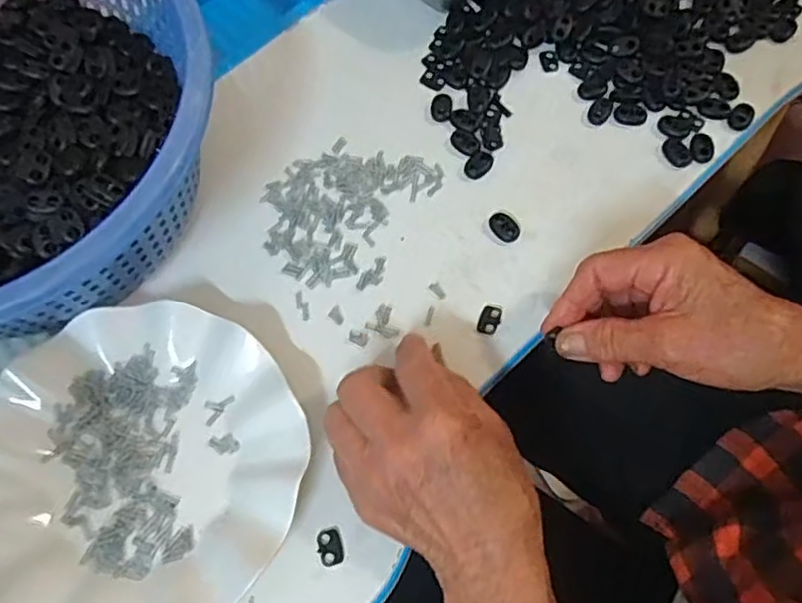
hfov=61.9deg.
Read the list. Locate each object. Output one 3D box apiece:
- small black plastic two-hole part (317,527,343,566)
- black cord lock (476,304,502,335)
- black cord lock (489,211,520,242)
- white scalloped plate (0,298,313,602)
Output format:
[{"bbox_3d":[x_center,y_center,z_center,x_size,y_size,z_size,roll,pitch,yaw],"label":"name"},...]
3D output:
[{"bbox_3d":[-0.038,0.132,0.360,0.012,0.004,0.018,-19,69,-6],"label":"small black plastic two-hole part"},{"bbox_3d":[0.053,0.011,0.402,0.012,0.004,0.018,20,70,9],"label":"black cord lock"},{"bbox_3d":[0.066,-0.048,0.426,0.021,0.004,0.017,29,72,12],"label":"black cord lock"},{"bbox_3d":[-0.145,0.088,0.362,0.175,0.024,0.177,0,68,1],"label":"white scalloped plate"}]

